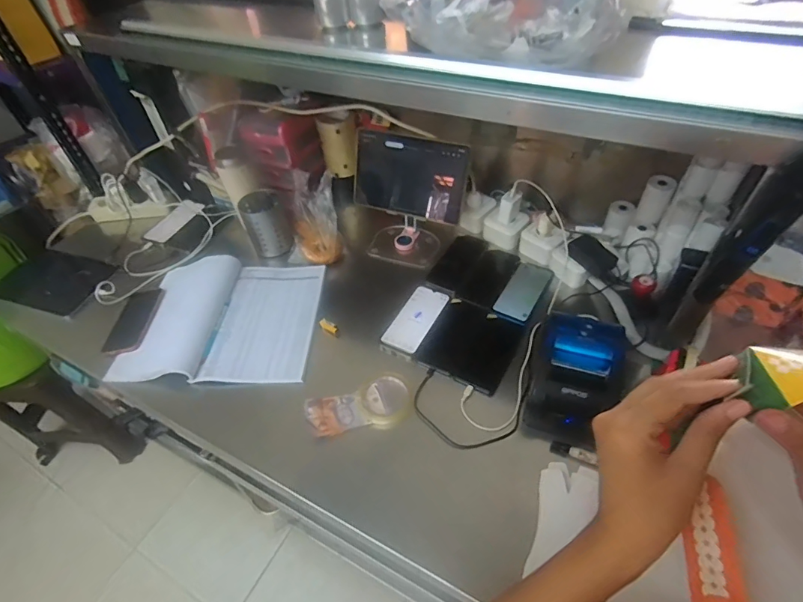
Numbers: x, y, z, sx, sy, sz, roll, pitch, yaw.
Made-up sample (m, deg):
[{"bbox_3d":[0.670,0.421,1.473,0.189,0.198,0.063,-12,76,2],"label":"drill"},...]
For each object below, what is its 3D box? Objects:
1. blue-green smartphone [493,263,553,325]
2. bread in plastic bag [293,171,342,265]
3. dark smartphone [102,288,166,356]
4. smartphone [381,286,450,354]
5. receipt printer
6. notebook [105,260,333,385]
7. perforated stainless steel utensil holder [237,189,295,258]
[{"bbox_3d":[0.243,-0.019,0.863,0.070,0.010,0.154,24,54,24],"label":"blue-green smartphone"},{"bbox_3d":[-0.193,-0.189,0.965,0.101,0.068,0.220,-12,85,-6],"label":"bread in plastic bag"},{"bbox_3d":[-0.547,0.039,0.887,0.083,0.015,0.165,-4,48,1],"label":"dark smartphone"},{"bbox_3d":[0.027,0.034,0.834,0.073,0.013,0.153,23,54,23],"label":"smartphone"},{"bbox_3d":[0.271,0.116,0.684,0.127,0.101,0.175,19,52,20],"label":"receipt printer"},{"bbox_3d":[-0.350,0.032,0.865,0.354,0.029,0.303,-1,48,4],"label":"notebook"},{"bbox_3d":[-0.302,-0.170,0.983,0.097,0.123,0.096,-22,50,-14],"label":"perforated stainless steel utensil holder"}]

